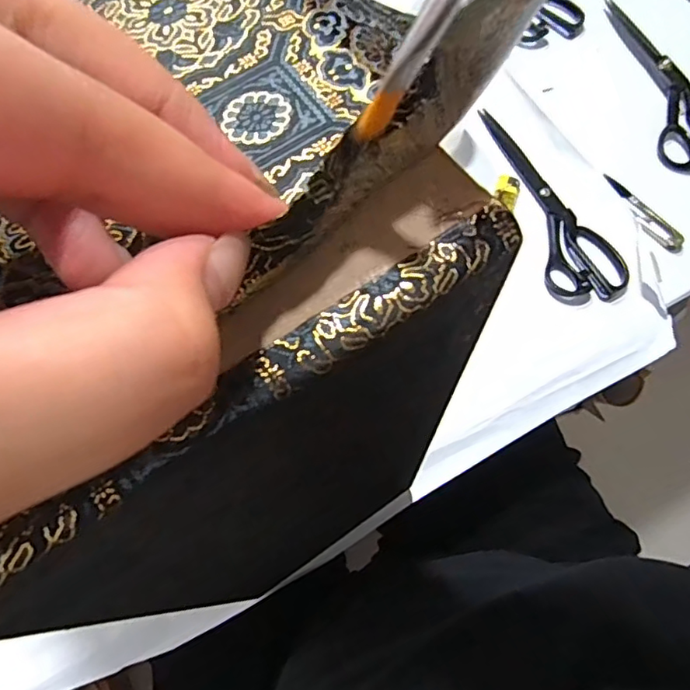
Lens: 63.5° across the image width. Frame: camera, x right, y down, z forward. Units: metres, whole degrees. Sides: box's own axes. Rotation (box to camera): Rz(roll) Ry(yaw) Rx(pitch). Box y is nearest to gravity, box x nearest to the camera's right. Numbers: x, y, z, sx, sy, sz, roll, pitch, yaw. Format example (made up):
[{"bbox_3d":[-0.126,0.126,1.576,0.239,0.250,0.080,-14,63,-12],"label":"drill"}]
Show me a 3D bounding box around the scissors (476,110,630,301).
[{"bbox_3d":[0.191,-0.144,0.548,0.068,0.009,0.241,-20,68,-6],"label":"scissors"}]

